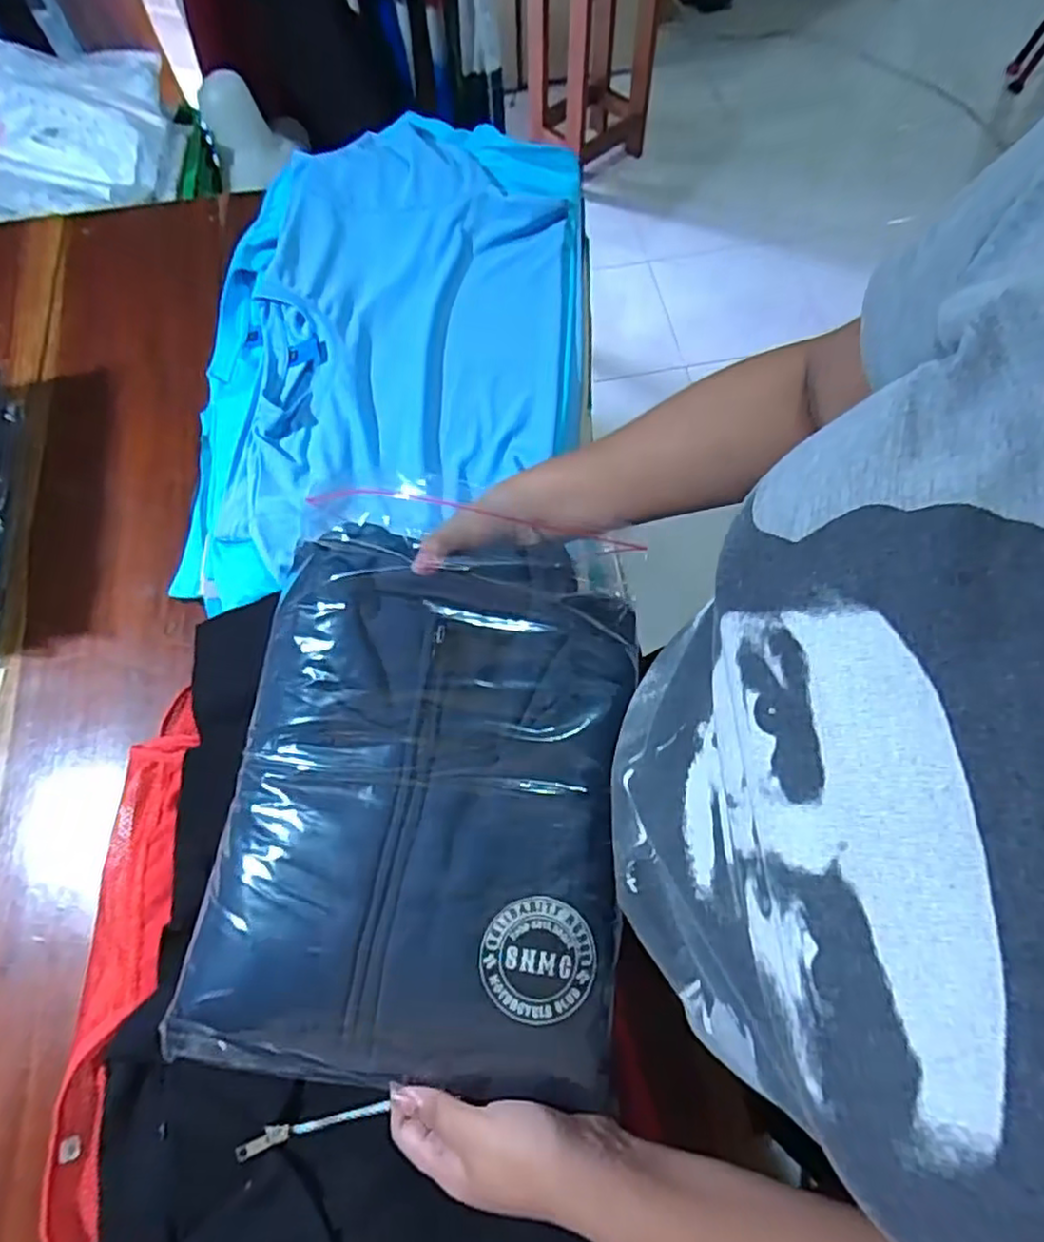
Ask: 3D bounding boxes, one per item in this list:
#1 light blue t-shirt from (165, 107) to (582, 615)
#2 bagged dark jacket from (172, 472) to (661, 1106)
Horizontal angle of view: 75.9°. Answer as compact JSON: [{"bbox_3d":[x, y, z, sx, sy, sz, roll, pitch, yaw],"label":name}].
[{"bbox_3d":[-0.119,-0.290,0.664,0.363,0.064,0.586,2,71,-2],"label":"light blue t-shirt"},{"bbox_3d":[-0.060,0.098,0.417,0.254,0.070,0.335,7,69,3],"label":"bagged dark jacket"}]

